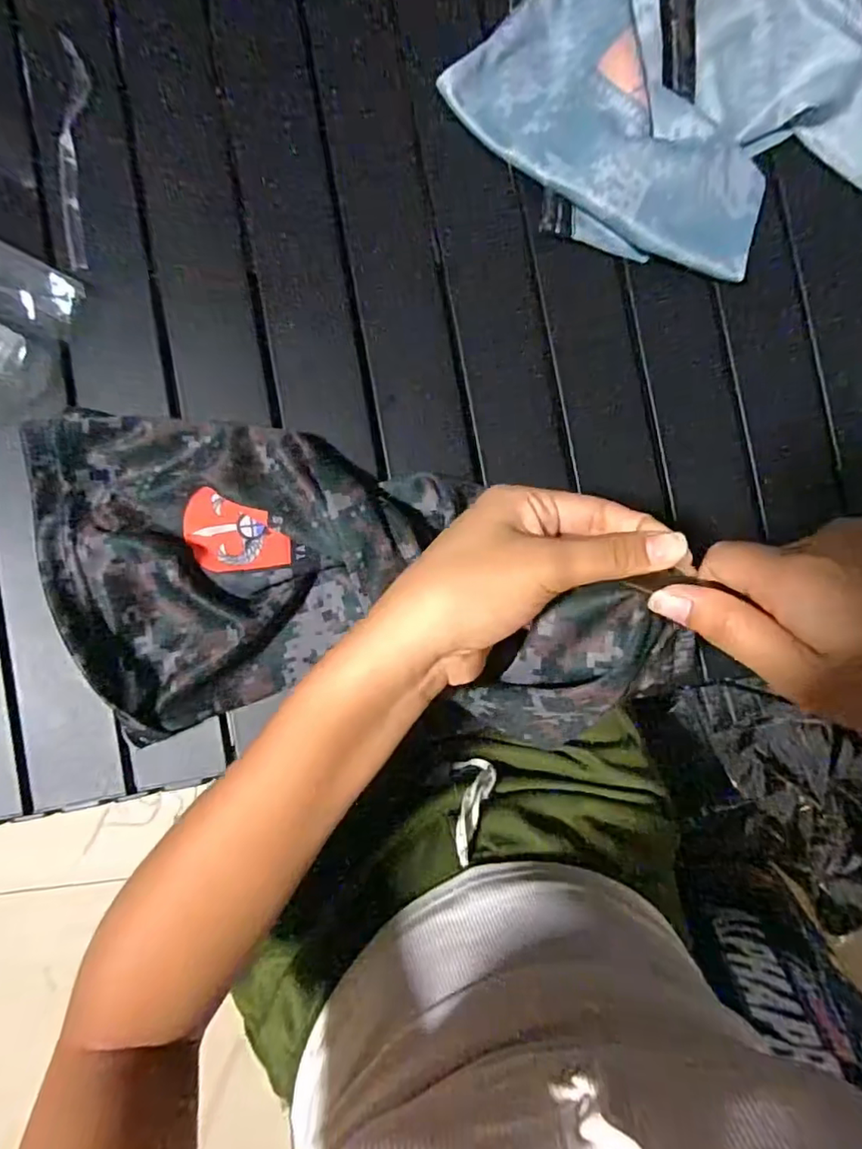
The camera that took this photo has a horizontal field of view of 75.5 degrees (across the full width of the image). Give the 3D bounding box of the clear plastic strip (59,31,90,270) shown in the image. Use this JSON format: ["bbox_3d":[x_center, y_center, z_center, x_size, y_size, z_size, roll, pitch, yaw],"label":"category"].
[{"bbox_3d":[-0.214,-0.252,0.333,0.016,0.006,0.135,1,88,-4],"label":"clear plastic strip"}]

